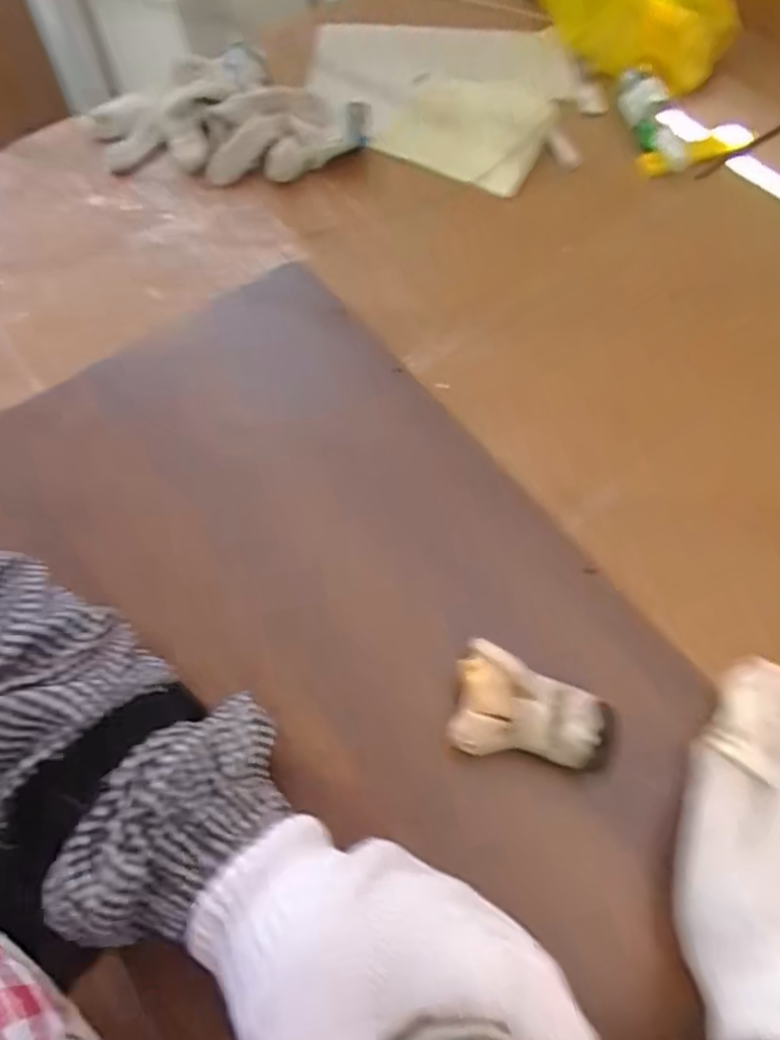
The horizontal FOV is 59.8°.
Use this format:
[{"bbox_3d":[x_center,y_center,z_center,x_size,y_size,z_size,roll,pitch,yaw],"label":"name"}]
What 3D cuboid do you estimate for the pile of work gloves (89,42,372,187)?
[{"bbox_3d":[-0.152,-0.376,0.628,0.259,0.062,0.129,14,65,5],"label":"pile of work gloves"}]

